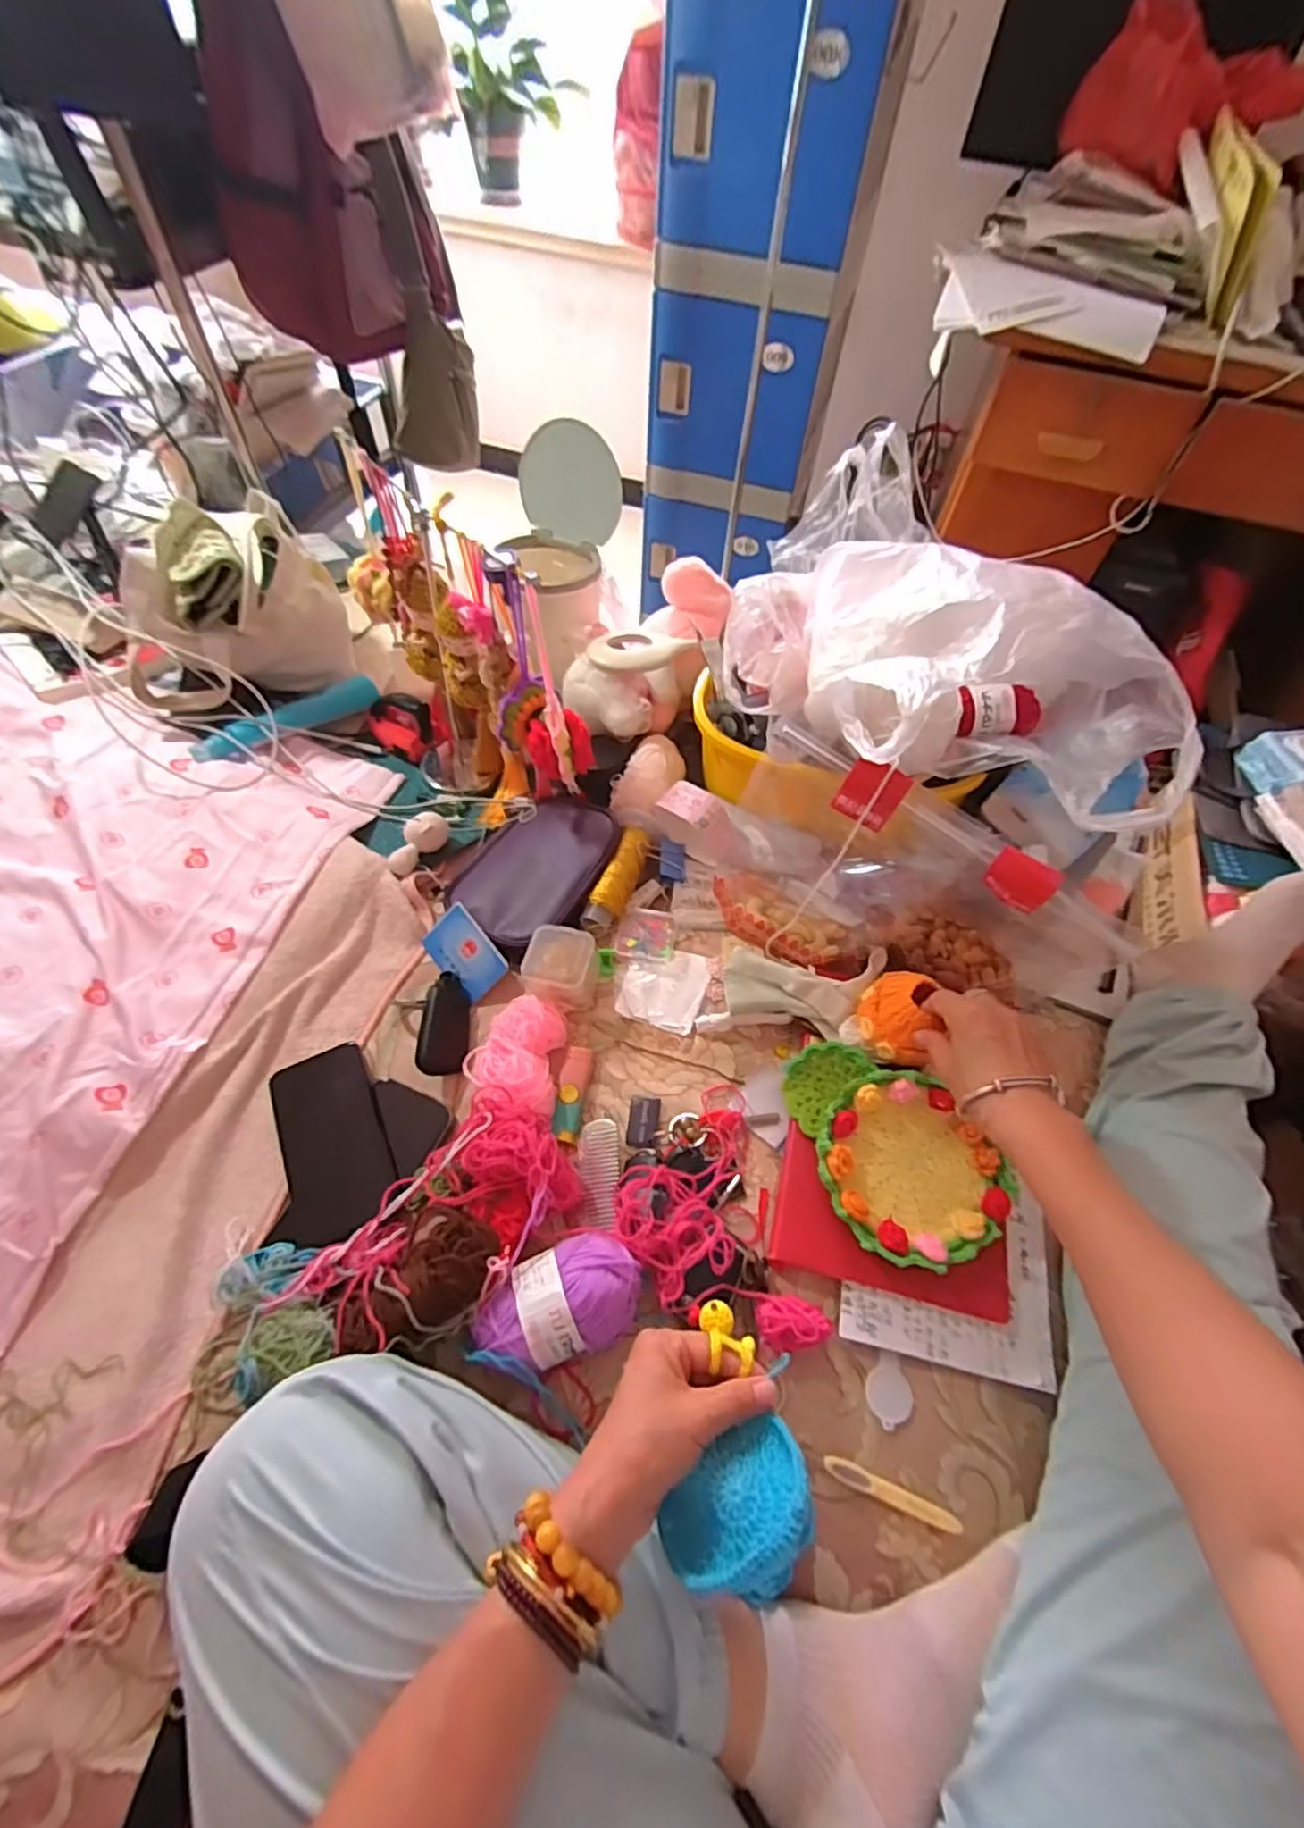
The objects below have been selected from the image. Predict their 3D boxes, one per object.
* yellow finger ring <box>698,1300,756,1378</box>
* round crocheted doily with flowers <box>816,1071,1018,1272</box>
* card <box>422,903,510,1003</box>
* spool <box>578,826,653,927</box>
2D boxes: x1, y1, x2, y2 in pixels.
[{"bbox_3d":[0.048,0.260,0.416,0.030,0.018,0.039,-6,57,-8],"label":"yellow finger ring"},{"bbox_3d":[0.200,0.196,0.520,0.132,0.047,0.136,2,57,-3],"label":"round crocheted doily with flowers"},{"bbox_3d":[-0.173,0.036,0.623,0.054,0.006,0.092,-47,66,7],"label":"card"},{"bbox_3d":[-0.032,-0.033,0.657,0.031,0.033,0.112,20,58,9],"label":"spool"}]

